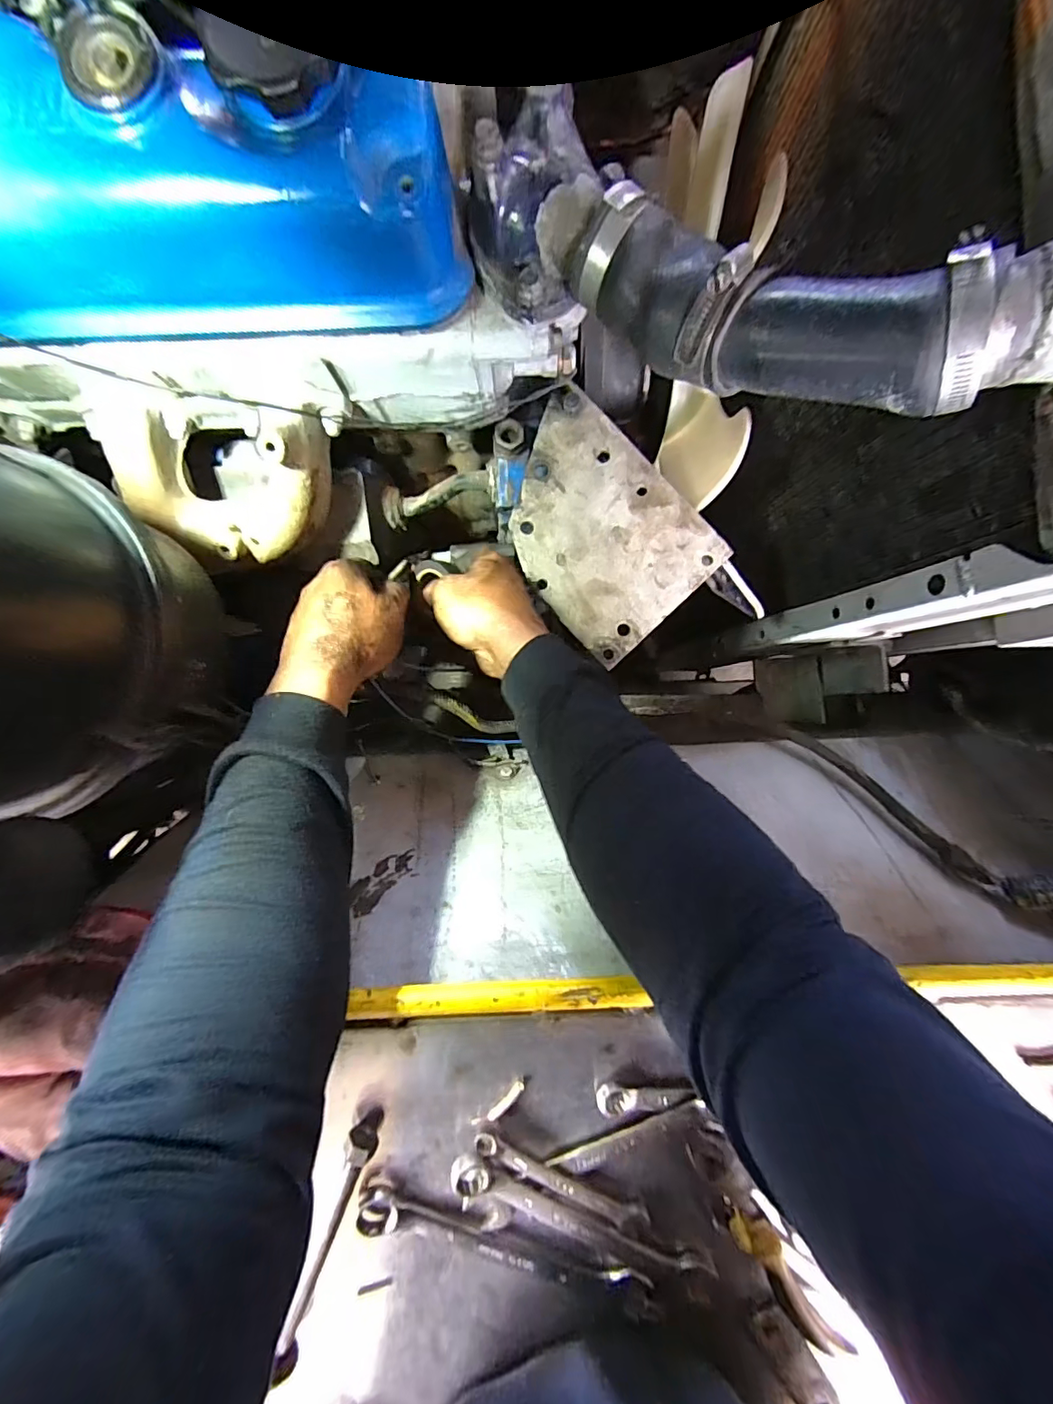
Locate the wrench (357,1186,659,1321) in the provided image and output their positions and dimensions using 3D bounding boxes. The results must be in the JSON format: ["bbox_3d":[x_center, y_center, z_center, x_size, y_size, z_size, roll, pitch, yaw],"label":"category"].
[{"bbox_3d":[-0.008,0.322,0.296,0.183,0.012,0.024,21,88,-4],"label":"wrench"}]

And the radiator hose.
[{"bbox_3d":[0.111,-0.194,0.250,0.216,0.055,0.051,37,86,23],"label":"radiator hose"}]

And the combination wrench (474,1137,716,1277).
[{"bbox_3d":[0.040,0.297,0.295,0.160,0.007,0.017,33,87,-4],"label":"combination wrench"}]

